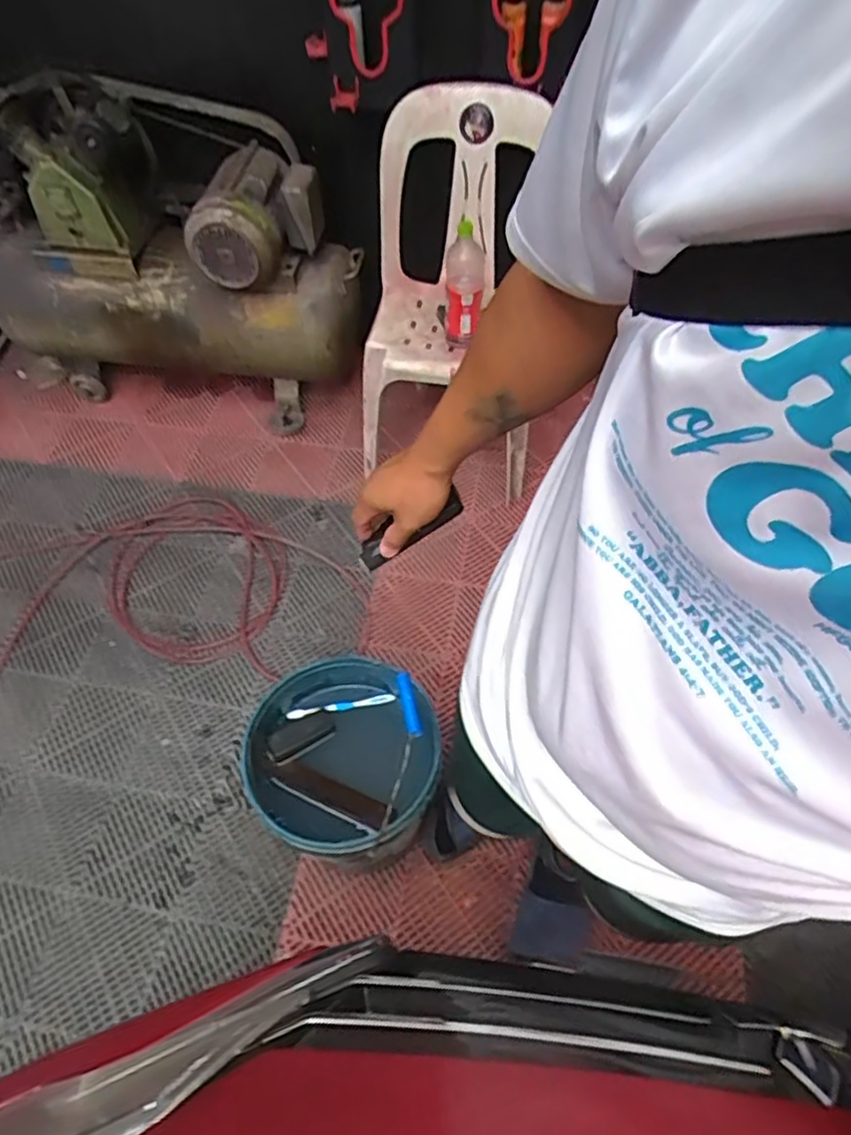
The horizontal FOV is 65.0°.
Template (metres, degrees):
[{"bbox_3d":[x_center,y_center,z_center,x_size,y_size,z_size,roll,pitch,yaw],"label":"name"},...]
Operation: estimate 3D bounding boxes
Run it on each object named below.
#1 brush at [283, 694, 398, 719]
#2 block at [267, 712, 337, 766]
[{"bbox_3d":[-0.147,0.242,1.166,0.185,0.019,0.016,-11,56,-7],"label":"brush"},{"bbox_3d":[-0.212,0.285,1.126,0.114,0.019,0.055,-29,60,-18],"label":"block"}]

